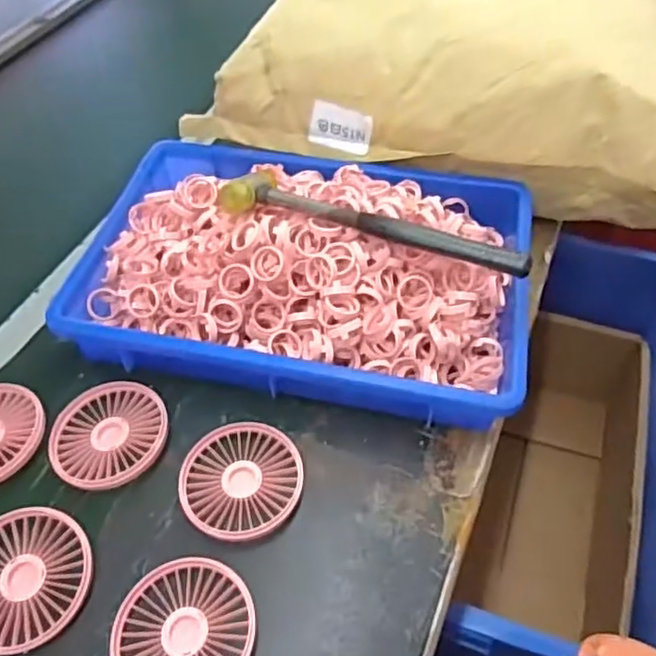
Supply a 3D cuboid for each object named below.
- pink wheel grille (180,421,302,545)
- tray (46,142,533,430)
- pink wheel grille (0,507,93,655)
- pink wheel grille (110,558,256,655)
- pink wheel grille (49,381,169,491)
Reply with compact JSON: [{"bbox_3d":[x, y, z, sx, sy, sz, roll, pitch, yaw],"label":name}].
[{"bbox_3d":[-0.063,0.112,0.458,0.086,0.022,0.087,-2,50,2],"label":"pink wheel grille"},{"bbox_3d":[-0.021,-0.058,0.527,0.365,0.100,0.238,7,51,8],"label":"tray"},{"bbox_3d":[-0.202,0.162,0.409,0.084,0.012,0.088,-30,55,-20],"label":"pink wheel grille"},{"bbox_3d":[-0.091,0.192,0.393,0.084,0.011,0.089,-2,50,2],"label":"pink wheel grille"},{"bbox_3d":[-0.168,0.078,0.477,0.085,0.014,0.086,-22,53,-15],"label":"pink wheel grille"}]

